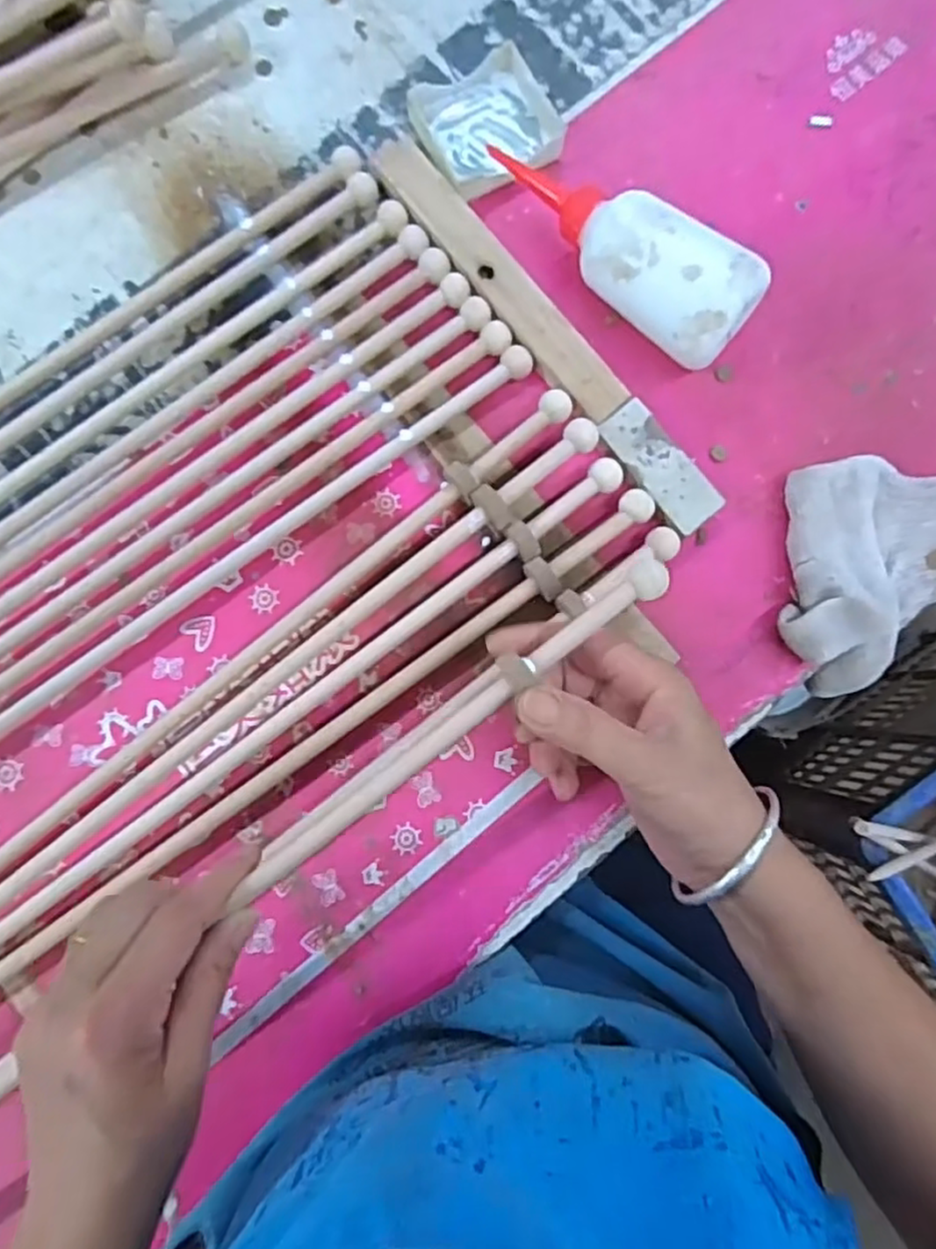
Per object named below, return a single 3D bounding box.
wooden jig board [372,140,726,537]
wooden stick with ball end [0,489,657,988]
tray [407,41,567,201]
[{"bbox_3d":[0.045,-0.171,0.405,0.031,0.017,0.284,-38,86,-4],"label":"wooden jig board"},{"bbox_3d":[-0.175,0.133,0.373,0.691,0.019,0.020,-36,86,-4],"label":"wooden stick with ball end"},{"bbox_3d":[0.012,-0.311,0.426,0.080,0.015,0.077,-26,85,-3],"label":"tray"}]

